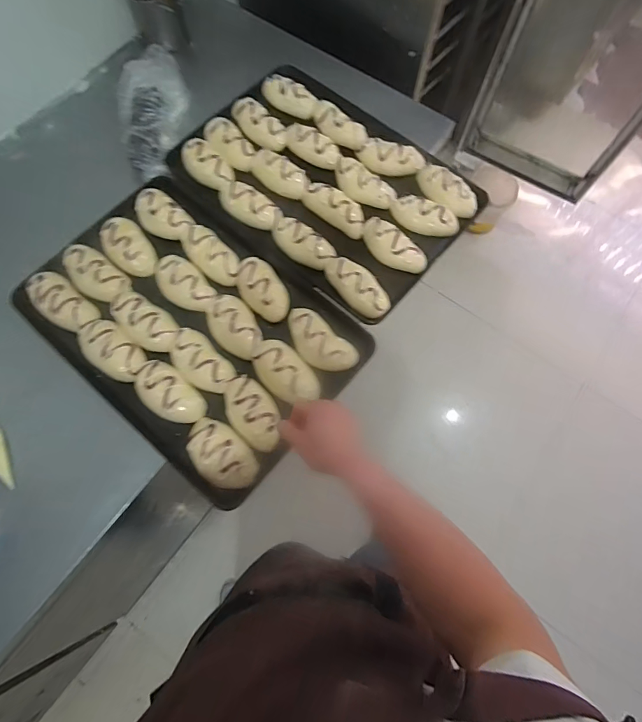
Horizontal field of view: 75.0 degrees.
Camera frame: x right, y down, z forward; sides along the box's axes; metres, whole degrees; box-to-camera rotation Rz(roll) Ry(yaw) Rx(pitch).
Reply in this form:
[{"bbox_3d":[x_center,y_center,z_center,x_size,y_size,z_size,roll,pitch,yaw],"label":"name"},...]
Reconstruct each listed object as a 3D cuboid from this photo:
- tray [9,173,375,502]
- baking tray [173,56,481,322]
[{"bbox_3d":[-0.236,-0.081,0.784,0.584,0.052,0.417,39,75,12],"label":"tray"},{"bbox_3d":[0.010,-0.393,0.908,0.591,0.055,0.426,39,75,12],"label":"baking tray"}]

